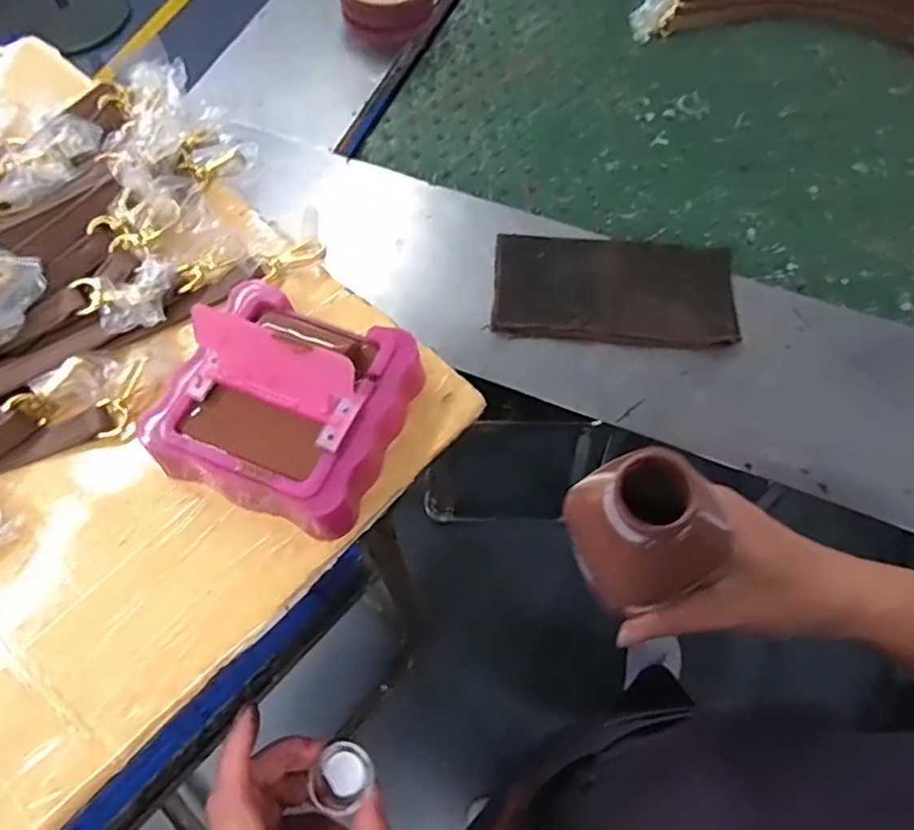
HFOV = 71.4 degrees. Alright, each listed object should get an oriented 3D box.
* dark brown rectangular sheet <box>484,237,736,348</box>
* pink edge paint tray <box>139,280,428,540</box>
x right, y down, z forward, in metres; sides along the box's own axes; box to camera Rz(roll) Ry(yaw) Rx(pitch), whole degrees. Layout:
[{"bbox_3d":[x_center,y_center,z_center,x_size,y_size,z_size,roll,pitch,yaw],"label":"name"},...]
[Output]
[{"bbox_3d":[0.157,-0.127,0.637,0.234,0.012,0.121,4,65,2],"label":"dark brown rectangular sheet"},{"bbox_3d":[-0.083,-0.011,0.310,0.107,0.061,0.105,22,67,10],"label":"pink edge paint tray"}]

